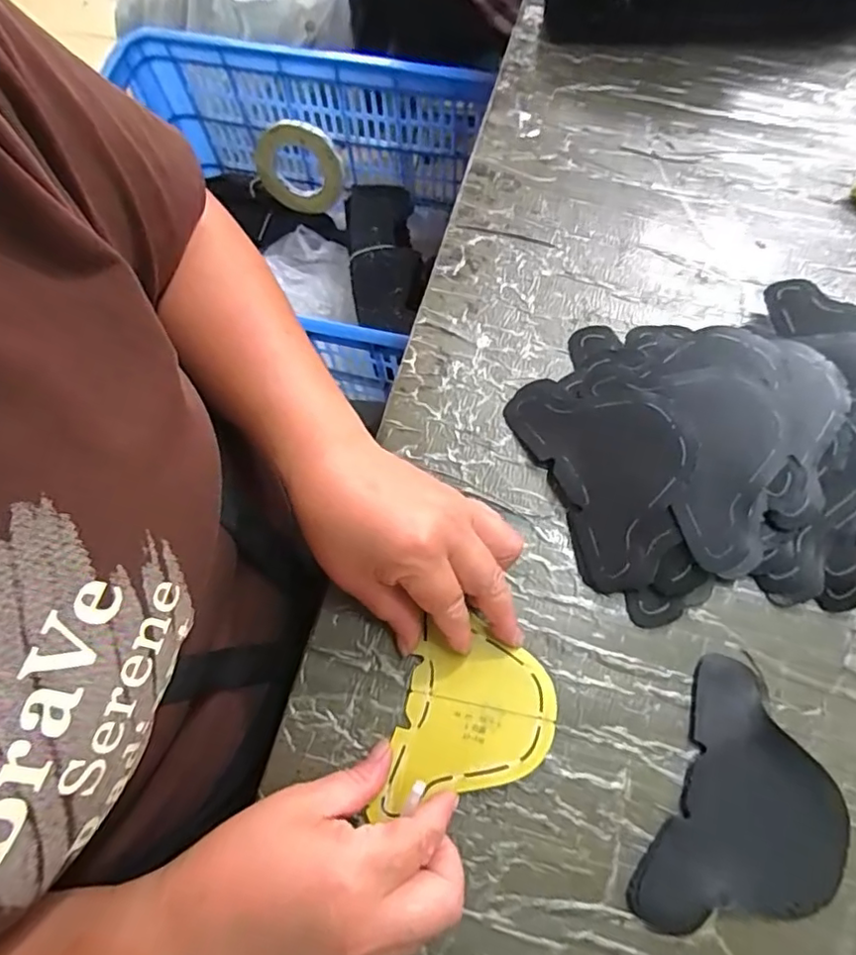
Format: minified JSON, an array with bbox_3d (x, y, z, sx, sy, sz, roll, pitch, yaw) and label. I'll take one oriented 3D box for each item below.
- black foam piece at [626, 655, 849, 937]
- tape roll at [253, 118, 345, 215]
[{"bbox_3d":[0.168,0.175,0.299,0.085,0.008,0.134,23,73,10],"label":"black foam piece"},{"bbox_3d":[-0.203,-0.483,0.899,0.135,0.129,0.029,21,49,-6],"label":"tape roll"}]

